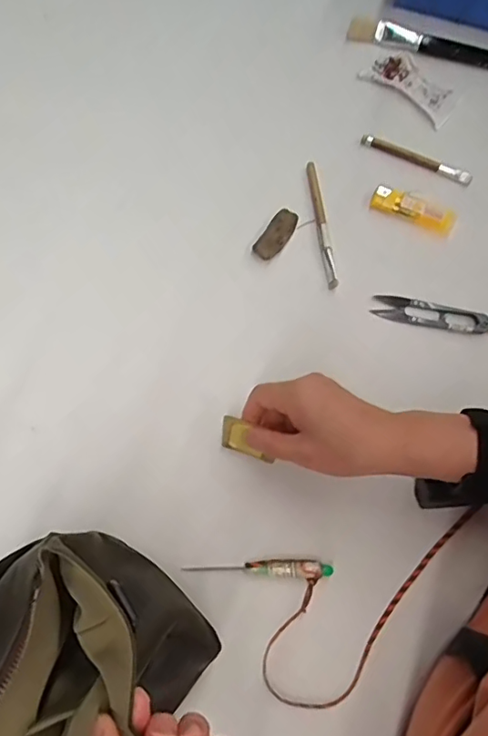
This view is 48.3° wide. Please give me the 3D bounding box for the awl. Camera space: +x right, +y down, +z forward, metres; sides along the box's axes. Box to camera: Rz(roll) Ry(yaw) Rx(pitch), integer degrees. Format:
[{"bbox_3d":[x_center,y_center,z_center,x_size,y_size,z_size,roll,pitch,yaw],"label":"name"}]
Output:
[{"bbox_3d":[0.011,0.160,0.432,0.115,0.018,0.015,0,74,0],"label":"awl"}]

